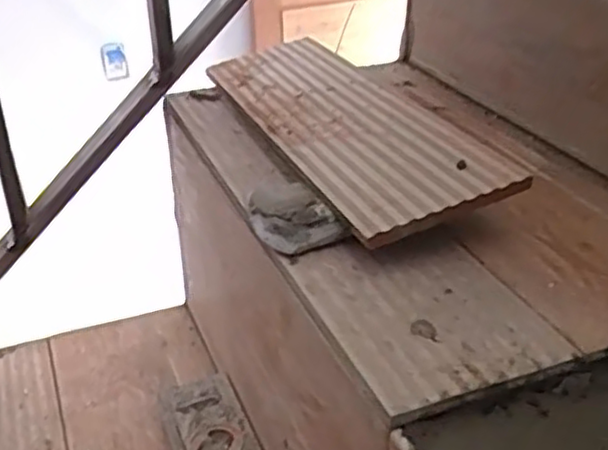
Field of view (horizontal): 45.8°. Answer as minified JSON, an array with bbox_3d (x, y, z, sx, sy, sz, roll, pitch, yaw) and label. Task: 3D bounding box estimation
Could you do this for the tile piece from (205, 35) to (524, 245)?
[{"bbox_3d":[0.017,-0.077,0.505,0.098,0.012,0.316,-22,33,-12],"label":"tile piece"}]

